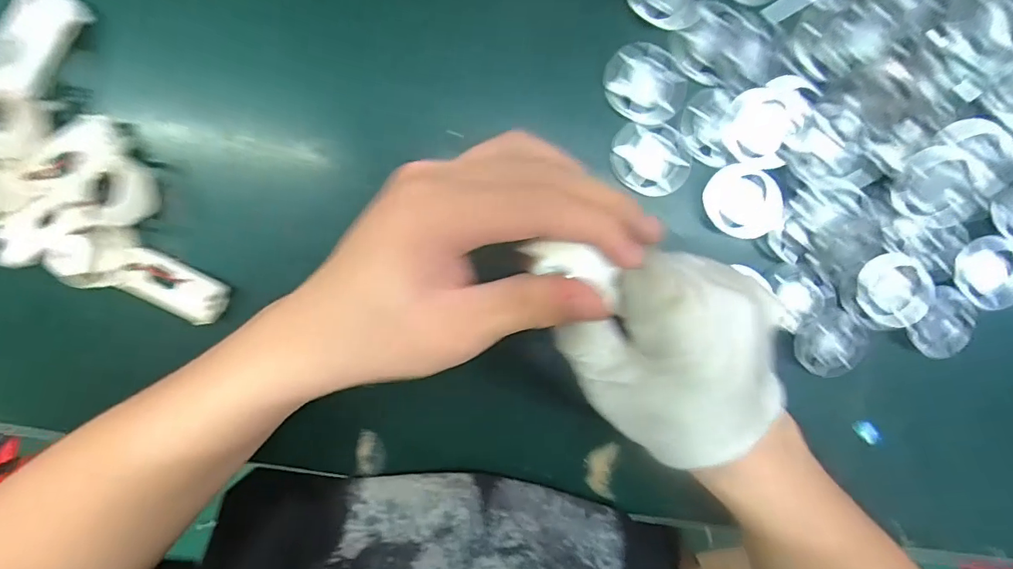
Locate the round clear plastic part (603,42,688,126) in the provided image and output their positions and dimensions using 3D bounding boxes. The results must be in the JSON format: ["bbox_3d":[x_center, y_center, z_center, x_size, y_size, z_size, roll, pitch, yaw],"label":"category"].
[{"bbox_3d":[0.077,-0.111,0.278,0.046,0.005,0.039,38,95,-5],"label":"round clear plastic part"}]

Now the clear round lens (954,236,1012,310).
[{"bbox_3d":[0.288,-0.007,0.295,0.038,0.010,0.041,0,98,-1],"label":"clear round lens"}]

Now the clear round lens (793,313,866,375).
[{"bbox_3d":[0.195,0.037,0.299,0.039,0.007,0.039,0,98,-1],"label":"clear round lens"}]

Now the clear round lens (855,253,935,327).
[{"bbox_3d":[0.229,0.005,0.292,0.039,0.005,0.044,-27,97,2],"label":"clear round lens"}]

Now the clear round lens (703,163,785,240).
[{"bbox_3d":[0.136,-0.047,0.285,0.038,0.004,0.044,-34,97,3],"label":"clear round lens"}]

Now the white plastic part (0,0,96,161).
[{"bbox_3d":[-0.259,-0.113,0.266,0.033,0.028,0.093,25,96,-4],"label":"white plastic part"}]

